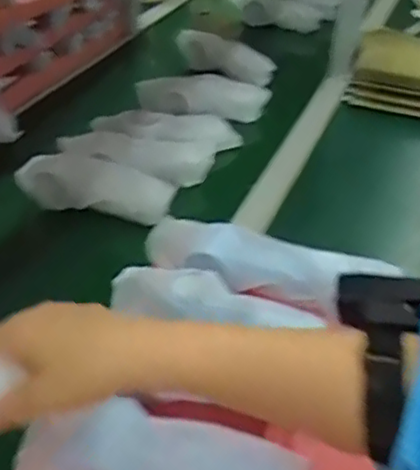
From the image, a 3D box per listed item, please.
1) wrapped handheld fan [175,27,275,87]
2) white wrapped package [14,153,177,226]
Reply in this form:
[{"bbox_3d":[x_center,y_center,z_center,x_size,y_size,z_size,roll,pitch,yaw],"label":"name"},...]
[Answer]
[{"bbox_3d":[0.018,-0.319,1.139,0.041,0.063,0.218,-29,49,-35],"label":"wrapped handheld fan"},{"bbox_3d":[-0.144,-0.058,0.783,0.200,0.050,0.068,19,40,19],"label":"white wrapped package"}]

